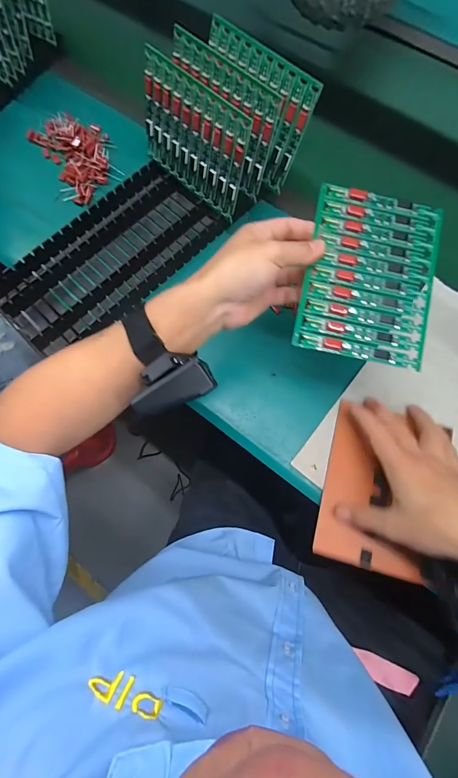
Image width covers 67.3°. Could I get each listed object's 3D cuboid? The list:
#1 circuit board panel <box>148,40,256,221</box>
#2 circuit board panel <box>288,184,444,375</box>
[{"bbox_3d":[-0.043,-0.300,0.417,0.157,0.115,0.009,43,63,11],"label":"circuit board panel"},{"bbox_3d":[0.134,-0.108,0.326,0.119,0.005,0.161,12,84,-1],"label":"circuit board panel"}]

